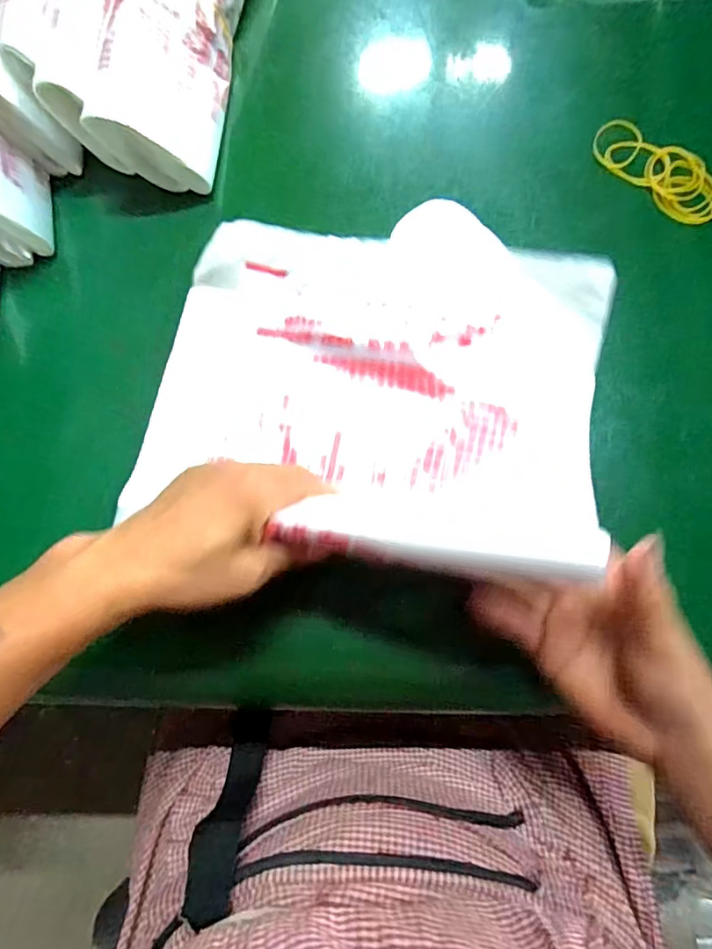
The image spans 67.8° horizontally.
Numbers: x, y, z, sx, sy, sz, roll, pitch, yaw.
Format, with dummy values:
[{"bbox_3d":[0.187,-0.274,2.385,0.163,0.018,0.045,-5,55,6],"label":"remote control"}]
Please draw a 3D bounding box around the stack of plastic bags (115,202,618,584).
[{"bbox_3d":[0.014,-0.081,0.362,0.294,0.031,0.238,10,74,5],"label":"stack of plastic bags"}]

